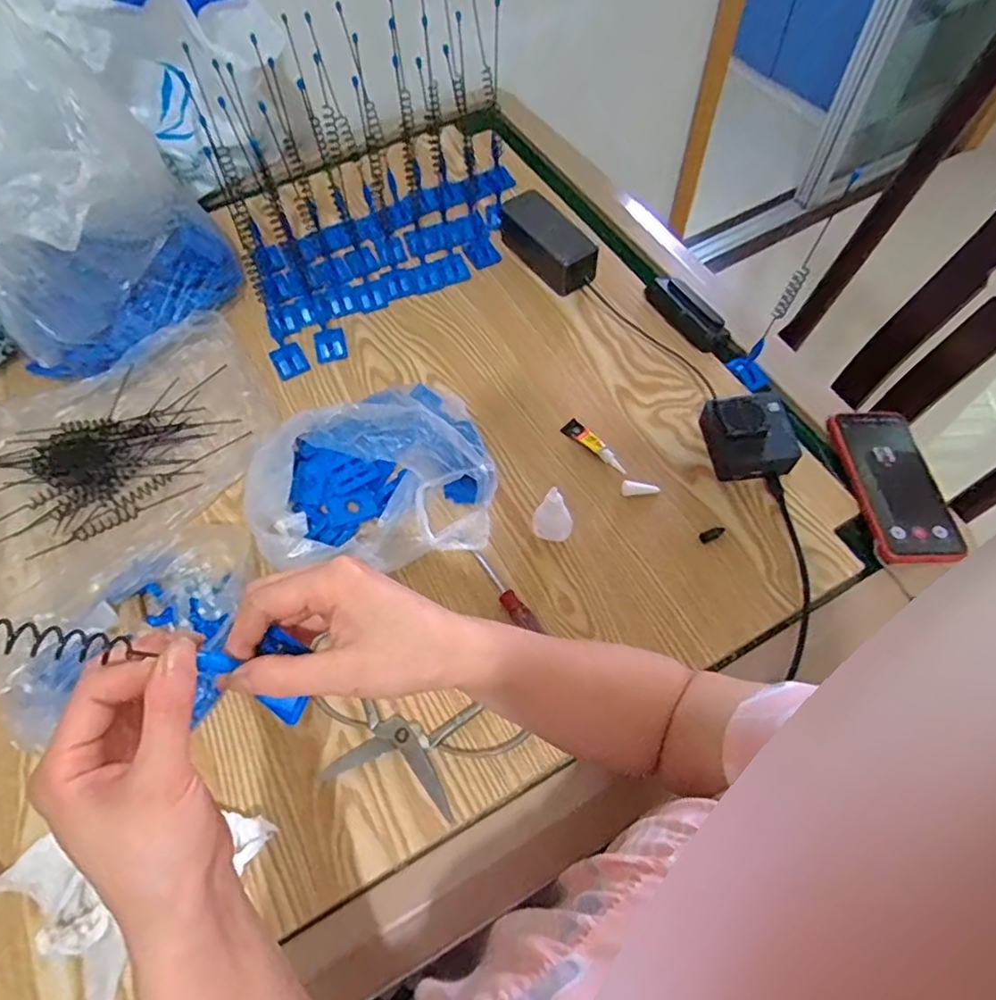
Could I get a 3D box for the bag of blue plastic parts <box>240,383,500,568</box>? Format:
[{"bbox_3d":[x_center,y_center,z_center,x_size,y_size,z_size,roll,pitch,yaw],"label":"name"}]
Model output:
[{"bbox_3d":[-0.112,-0.029,0.569,0.211,0.079,0.186,-14,62,-6],"label":"bag of blue plastic parts"}]

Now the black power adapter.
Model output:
[{"bbox_3d":[0.061,-0.298,0.721,0.059,0.052,0.146,-33,66,-15],"label":"black power adapter"}]

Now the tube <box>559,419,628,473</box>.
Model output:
[{"bbox_3d":[0.098,-0.055,0.615,0.078,0.008,0.020,40,70,20],"label":"tube"}]

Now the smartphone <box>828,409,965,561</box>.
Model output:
[{"bbox_3d":[0.377,-0.018,0.584,0.086,0.017,0.165,-5,62,-1],"label":"smartphone"}]

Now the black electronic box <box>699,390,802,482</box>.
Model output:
[{"bbox_3d":[0.242,-0.061,0.592,0.072,0.045,0.077,-11,62,-5],"label":"black electronic box"}]

